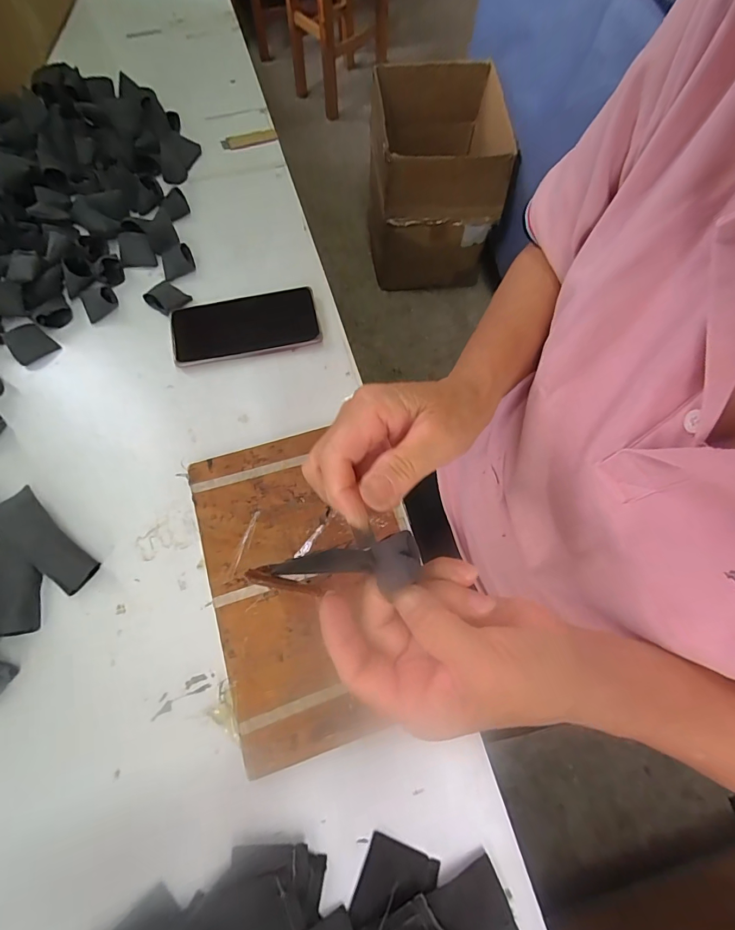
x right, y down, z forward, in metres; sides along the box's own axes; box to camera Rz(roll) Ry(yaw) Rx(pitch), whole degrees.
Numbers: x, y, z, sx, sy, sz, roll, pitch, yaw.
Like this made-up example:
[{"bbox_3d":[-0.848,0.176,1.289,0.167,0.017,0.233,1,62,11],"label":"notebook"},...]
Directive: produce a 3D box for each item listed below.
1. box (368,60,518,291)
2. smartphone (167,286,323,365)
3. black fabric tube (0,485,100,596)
[{"bbox_3d":[0.198,-0.851,1.296,0.363,0.432,0.421,-1,71,-1],"label":"box"},{"bbox_3d":[-0.137,-0.157,0.476,0.161,0.010,0.077,-12,72,-5],"label":"smartphone"},{"bbox_3d":[-0.293,0.068,0.379,0.107,0.029,0.036,39,75,12],"label":"black fabric tube"}]

